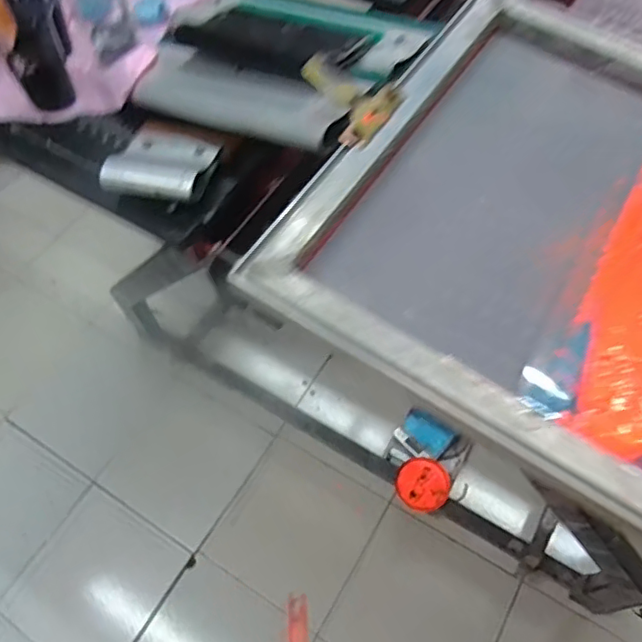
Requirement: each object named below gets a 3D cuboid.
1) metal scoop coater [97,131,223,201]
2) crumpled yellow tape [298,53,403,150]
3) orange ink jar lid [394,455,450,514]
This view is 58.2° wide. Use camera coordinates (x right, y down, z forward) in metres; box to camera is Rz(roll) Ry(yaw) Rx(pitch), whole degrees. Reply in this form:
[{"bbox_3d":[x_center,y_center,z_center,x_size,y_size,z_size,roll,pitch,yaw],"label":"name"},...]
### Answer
[{"bbox_3d":[-0.167,-0.167,0.607,0.104,0.022,0.085,9,61,9],"label":"metal scoop coater"},{"bbox_3d":[0.024,-0.214,0.549,0.088,0.035,0.085,30,66,19],"label":"crumpled yellow tape"},{"bbox_3d":[0.211,0.338,1.201,0.106,0.021,0.111,-7,66,17],"label":"orange ink jar lid"}]

